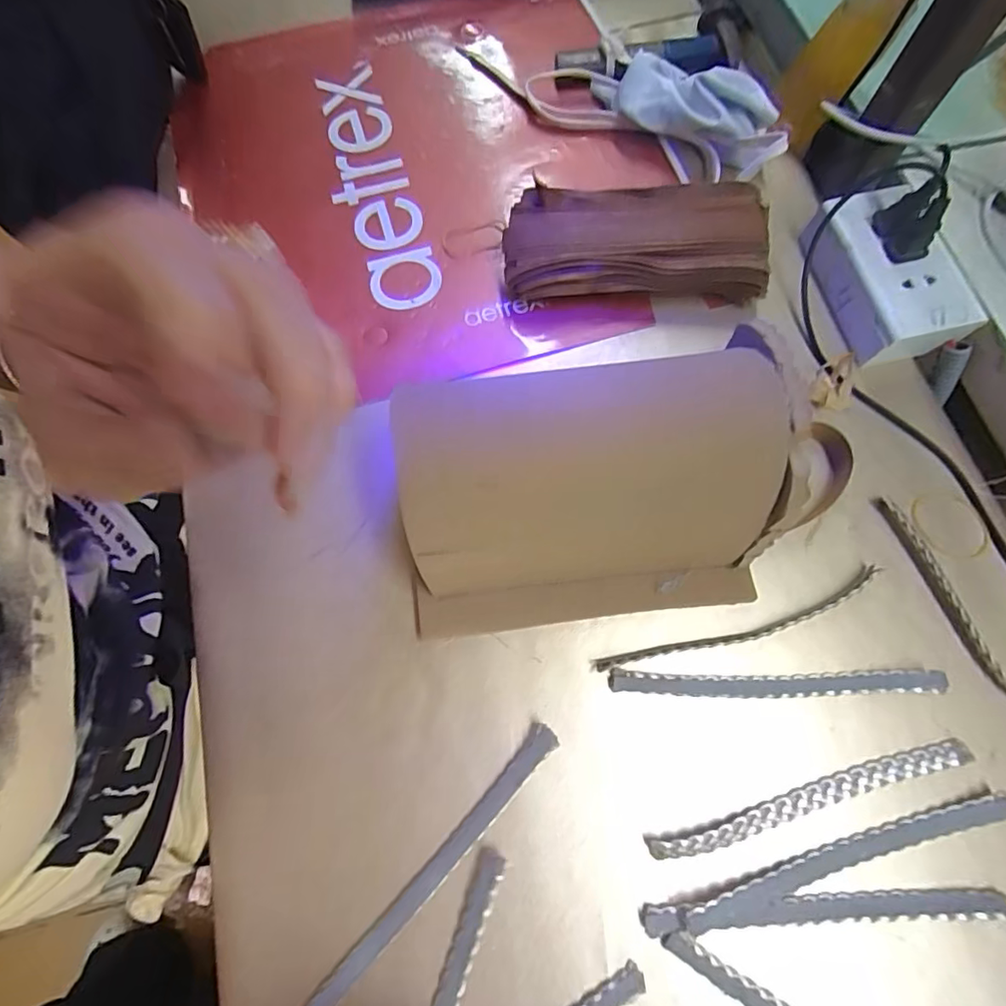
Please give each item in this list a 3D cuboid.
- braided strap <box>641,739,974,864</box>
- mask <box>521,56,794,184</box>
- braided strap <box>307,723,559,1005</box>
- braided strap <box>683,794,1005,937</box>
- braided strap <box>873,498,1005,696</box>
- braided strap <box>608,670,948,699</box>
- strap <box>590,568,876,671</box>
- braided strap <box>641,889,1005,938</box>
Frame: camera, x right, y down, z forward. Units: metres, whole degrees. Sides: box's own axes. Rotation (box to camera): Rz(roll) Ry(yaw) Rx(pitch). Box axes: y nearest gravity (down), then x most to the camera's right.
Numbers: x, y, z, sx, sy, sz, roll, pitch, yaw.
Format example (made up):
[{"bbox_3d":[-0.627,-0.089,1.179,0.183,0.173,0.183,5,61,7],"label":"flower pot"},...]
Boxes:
[{"bbox_3d":[0.173,0.166,0.290,0.190,0.008,0.014,-15,72,-4],"label":"braided strap"},{"bbox_3d":[0.126,-0.328,0.430,0.218,0.052,0.079,33,76,11],"label":"mask"},{"bbox_3d":[-0.037,0.199,0.282,0.013,0.013,0.189,41,77,13],"label":"braided strap"},{"bbox_3d":[0.185,0.191,0.277,0.187,0.009,0.015,-17,72,-4],"label":"braided strap"},{"bbox_3d":[0.289,0.078,0.318,0.019,0.007,0.183,-26,73,-7],"label":"braided strap"},{"bbox_3d":[0.159,0.107,0.307,0.188,0.011,0.015,0,72,1],"label":"braided strap"},{"bbox_3d":[0.148,0.075,0.319,0.188,0.011,0.017,-18,72,-4],"label":"strap"},{"bbox_3d":[0.170,0.214,0.272,0.189,0.007,0.013,-4,72,0],"label":"braided strap"}]

